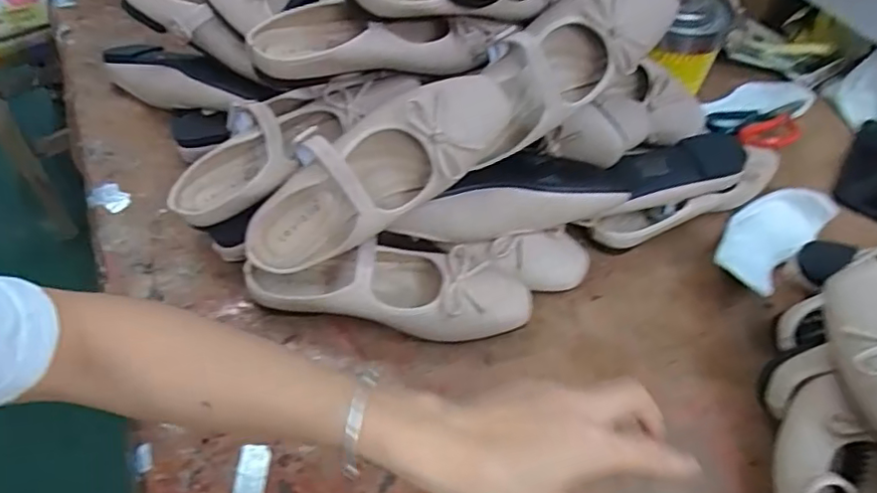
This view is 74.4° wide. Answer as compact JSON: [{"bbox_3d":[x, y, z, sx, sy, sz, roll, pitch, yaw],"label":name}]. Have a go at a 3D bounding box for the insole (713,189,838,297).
[{"bbox_3d":[0.336,-0.013,0.591,0.195,0.044,0.071,-35,61,-29],"label":"insole"}]

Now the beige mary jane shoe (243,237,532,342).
[{"bbox_3d":[-0.043,0.032,0.515,0.248,0.061,0.087,6,50,0],"label":"beige mary jane shoe"}]

